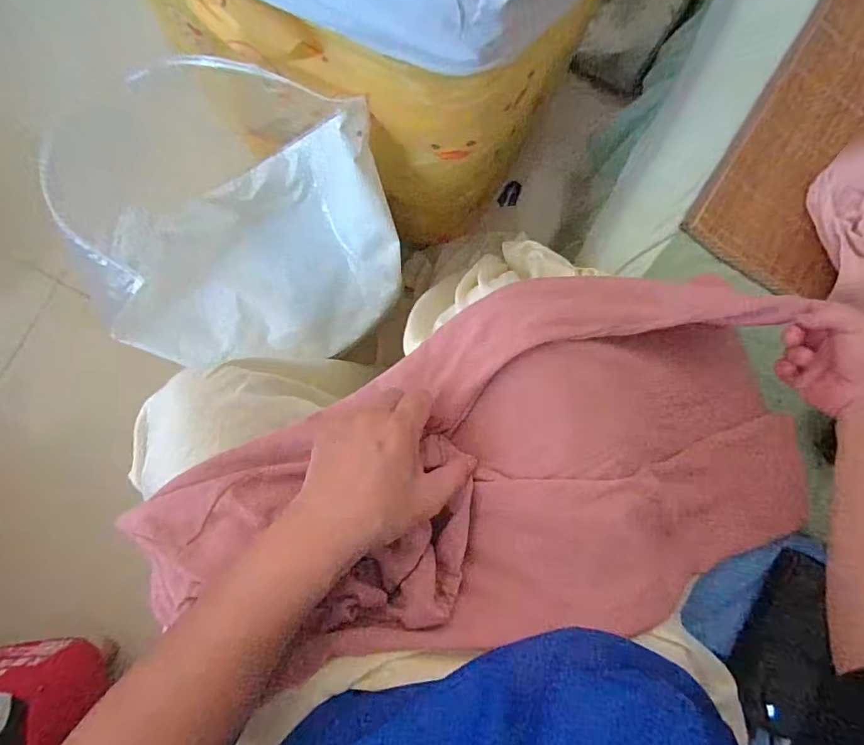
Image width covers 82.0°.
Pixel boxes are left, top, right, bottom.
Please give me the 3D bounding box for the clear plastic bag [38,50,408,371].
[{"bbox_3d":[-0.209,-0.149,0.603,0.327,0.208,0.240,-4,84,-1],"label":"clear plastic bag"}]

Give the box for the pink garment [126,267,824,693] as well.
[{"bbox_3d":[0.063,0.076,0.413,0.545,0.134,0.247,-14,85,-2],"label":"pink garment"}]

